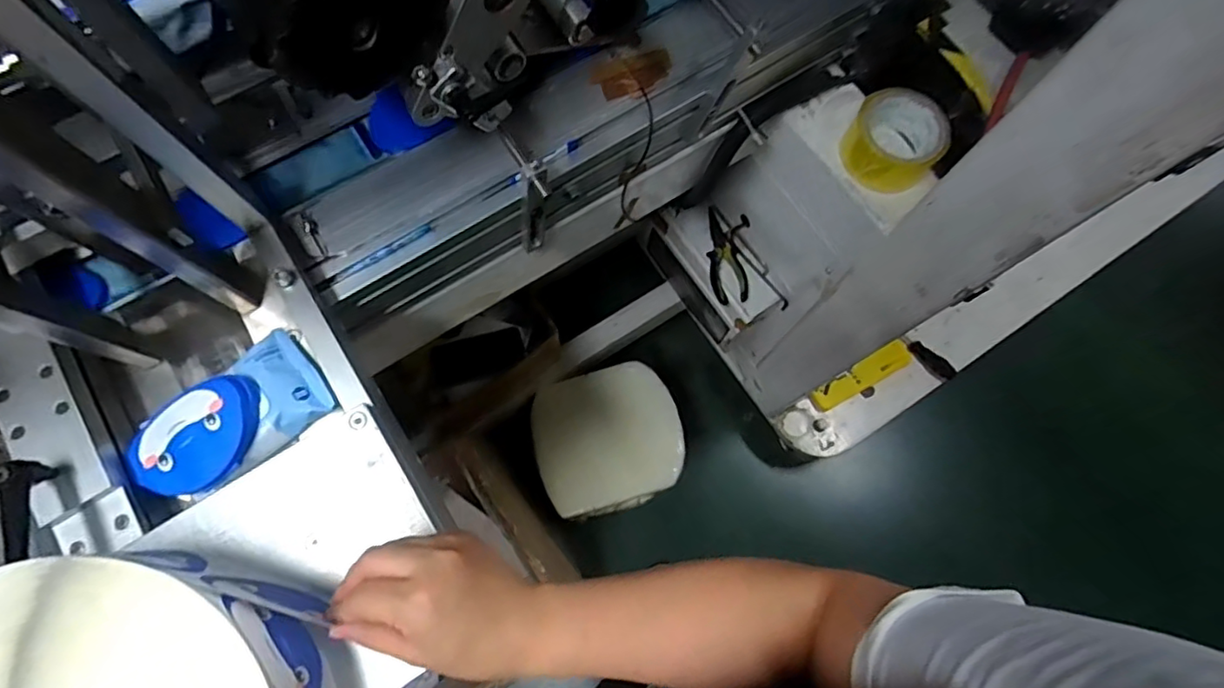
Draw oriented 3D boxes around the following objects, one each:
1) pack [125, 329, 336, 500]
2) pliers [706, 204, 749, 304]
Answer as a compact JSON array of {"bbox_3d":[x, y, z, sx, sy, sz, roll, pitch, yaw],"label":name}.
[{"bbox_3d":[-0.291,0.057,0.458,0.136,0.036,0.078,-41,78,-12],"label":"pack"},{"bbox_3d":[0.167,-0.136,0.931,0.052,0.018,0.152,-16,74,-5],"label":"pliers"}]

